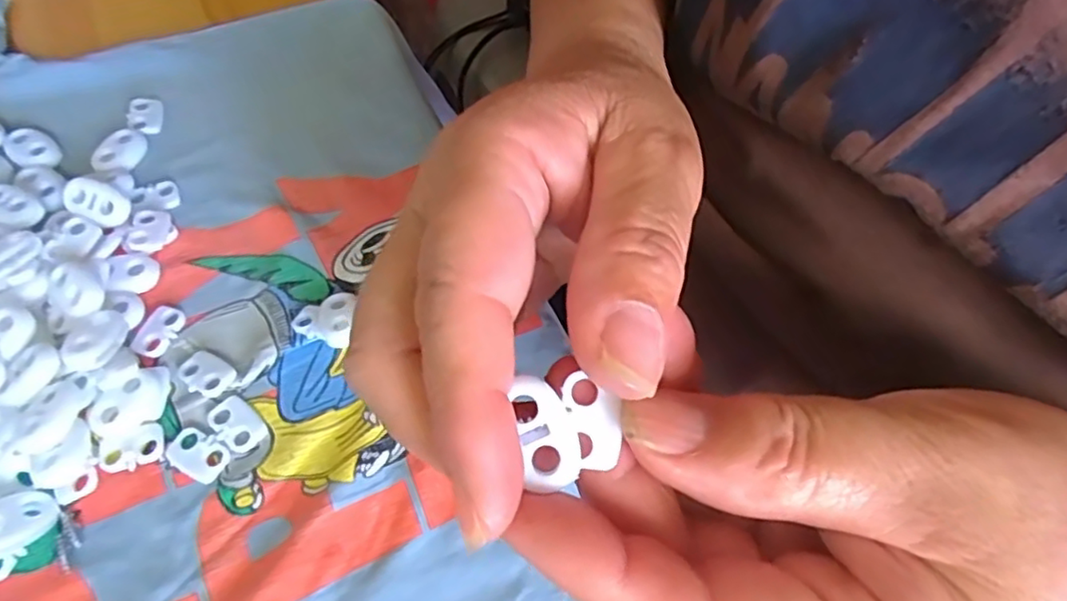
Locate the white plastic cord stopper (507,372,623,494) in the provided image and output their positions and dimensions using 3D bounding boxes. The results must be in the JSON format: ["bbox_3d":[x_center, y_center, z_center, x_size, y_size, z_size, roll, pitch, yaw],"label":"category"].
[{"bbox_3d":[0.007,0.024,0.121,0.019,0.004,0.020,-9,81,-14],"label":"white plastic cord stopper"}]

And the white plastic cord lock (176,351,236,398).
[{"bbox_3d":[-0.107,0.023,0.207,0.018,0.004,0.013,29,62,12],"label":"white plastic cord lock"}]

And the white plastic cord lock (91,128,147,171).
[{"bbox_3d":[-0.161,-0.058,0.248,0.014,0.005,0.021,13,60,3],"label":"white plastic cord lock"}]

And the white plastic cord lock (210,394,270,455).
[{"bbox_3d":[-0.094,0.038,0.200,0.019,0.004,0.013,39,65,16],"label":"white plastic cord lock"}]

